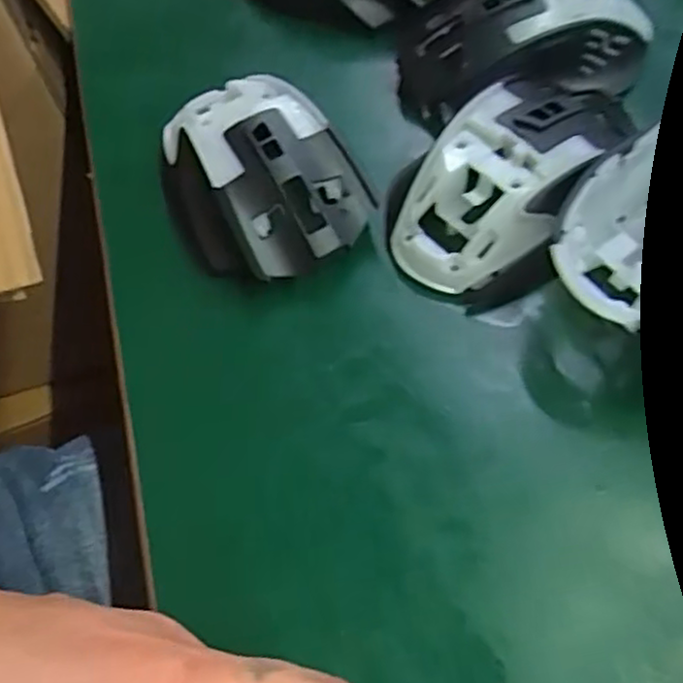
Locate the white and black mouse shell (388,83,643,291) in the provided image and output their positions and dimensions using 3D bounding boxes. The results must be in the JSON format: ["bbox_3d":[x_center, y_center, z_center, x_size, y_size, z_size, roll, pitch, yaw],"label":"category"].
[{"bbox_3d":[0.068,-0.066,0.284,0.057,0.040,0.109,39,69,23],"label":"white and black mouse shell"}]

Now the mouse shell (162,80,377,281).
[{"bbox_3d":[-0.035,-0.069,0.294,0.073,0.035,0.099,-33,63,-15],"label":"mouse shell"}]

